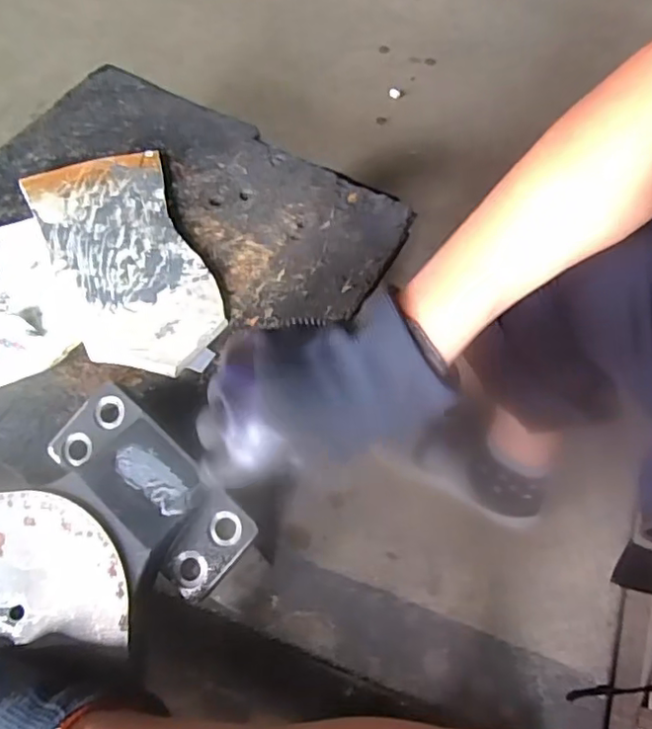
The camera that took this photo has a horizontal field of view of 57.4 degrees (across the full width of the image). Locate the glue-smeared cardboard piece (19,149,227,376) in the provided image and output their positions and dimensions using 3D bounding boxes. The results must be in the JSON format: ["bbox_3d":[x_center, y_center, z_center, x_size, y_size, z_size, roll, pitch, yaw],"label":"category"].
[{"bbox_3d":[-0.158,-0.087,0.473,0.106,0.012,0.219,-25,68,-12],"label":"glue-smeared cardboard piece"}]

